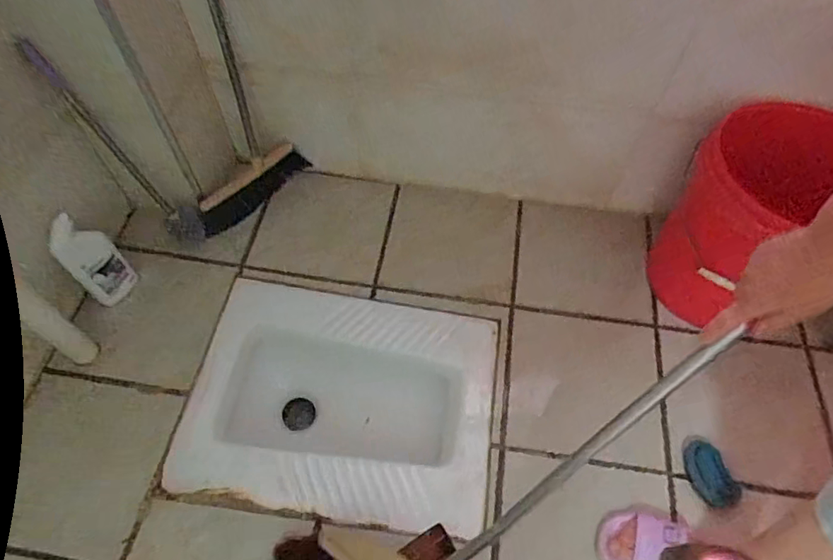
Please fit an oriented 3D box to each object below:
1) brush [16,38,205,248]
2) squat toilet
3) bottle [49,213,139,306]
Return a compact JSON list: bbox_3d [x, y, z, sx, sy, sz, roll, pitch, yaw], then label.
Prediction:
[{"bbox_3d":[-0.589,-0.240,1.040,0.069,0.484,0.068,3,55,23],"label":"brush"},{"bbox_3d":[-0.150,0.261,1.076,0.579,0.194,0.433,10,56,3],"label":"squat toilet"},{"bbox_3d":[-0.638,-0.041,1.035,0.090,0.179,0.097,2,56,-2],"label":"bottle"}]

